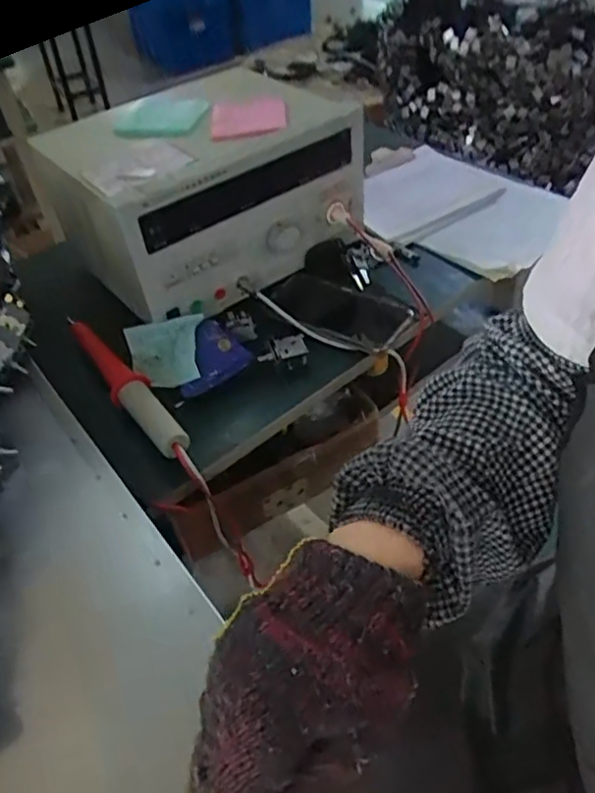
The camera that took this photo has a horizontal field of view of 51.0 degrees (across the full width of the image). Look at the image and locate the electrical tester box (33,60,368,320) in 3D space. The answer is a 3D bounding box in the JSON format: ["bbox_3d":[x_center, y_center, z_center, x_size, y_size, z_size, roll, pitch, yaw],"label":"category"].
[{"bbox_3d":[-0.117,-0.259,0.771,0.338,0.158,0.252,-31,51,-23],"label":"electrical tester box"}]

